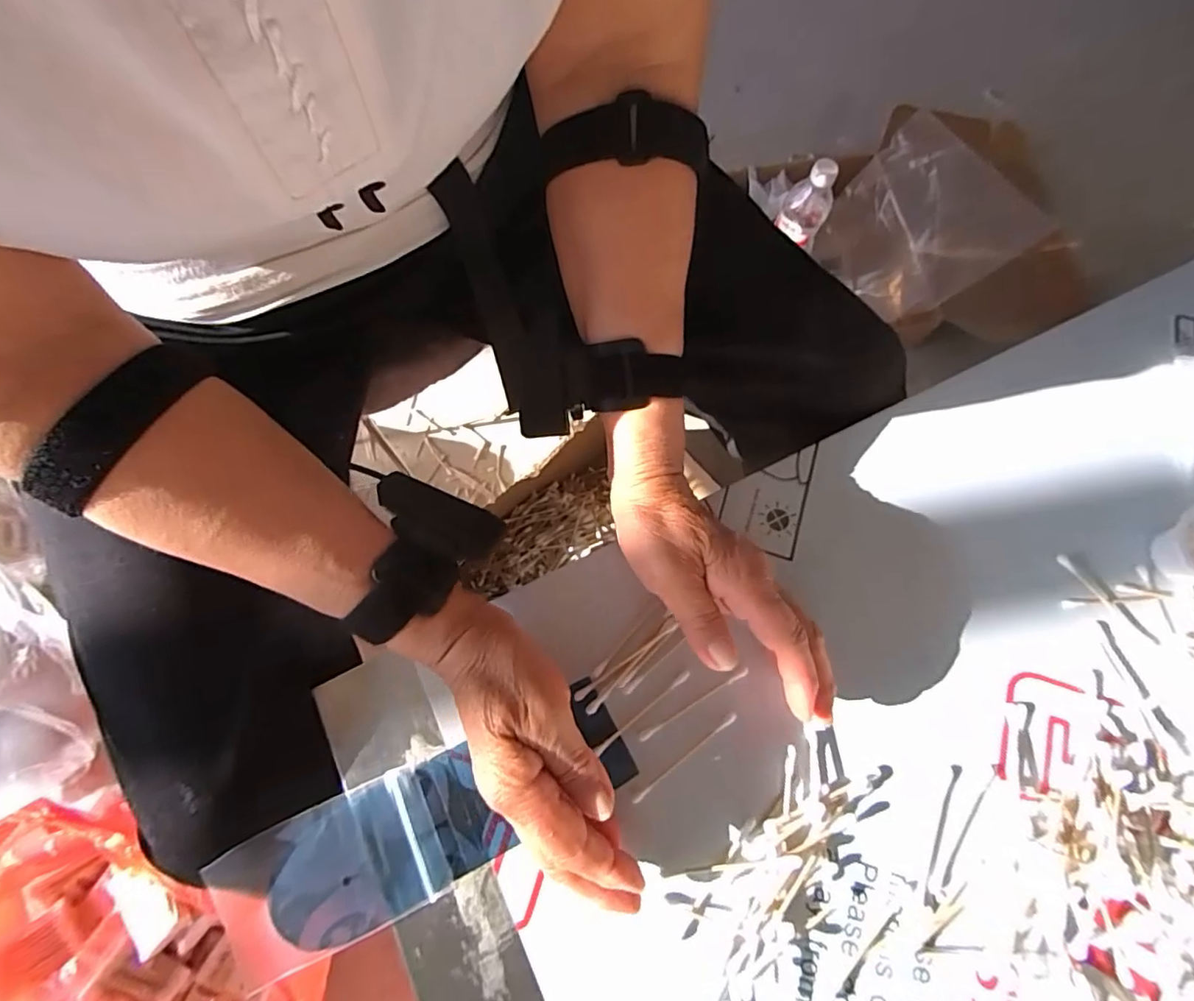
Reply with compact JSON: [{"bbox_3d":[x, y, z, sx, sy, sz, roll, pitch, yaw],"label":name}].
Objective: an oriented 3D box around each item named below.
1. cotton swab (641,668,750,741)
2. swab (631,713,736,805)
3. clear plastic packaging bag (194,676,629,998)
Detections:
[{"bbox_3d":[0.055,0.116,0.327,0.072,0.004,0.005,-29,76,-10],"label":"cotton swab"},{"bbox_3d":[0.049,0.142,0.318,0.073,0.008,0.004,-35,77,-11],"label":"swab"},{"bbox_3d":[-0.087,0.171,0.304,0.213,0.018,0.065,-23,73,-11],"label":"clear plastic packaging bag"}]

